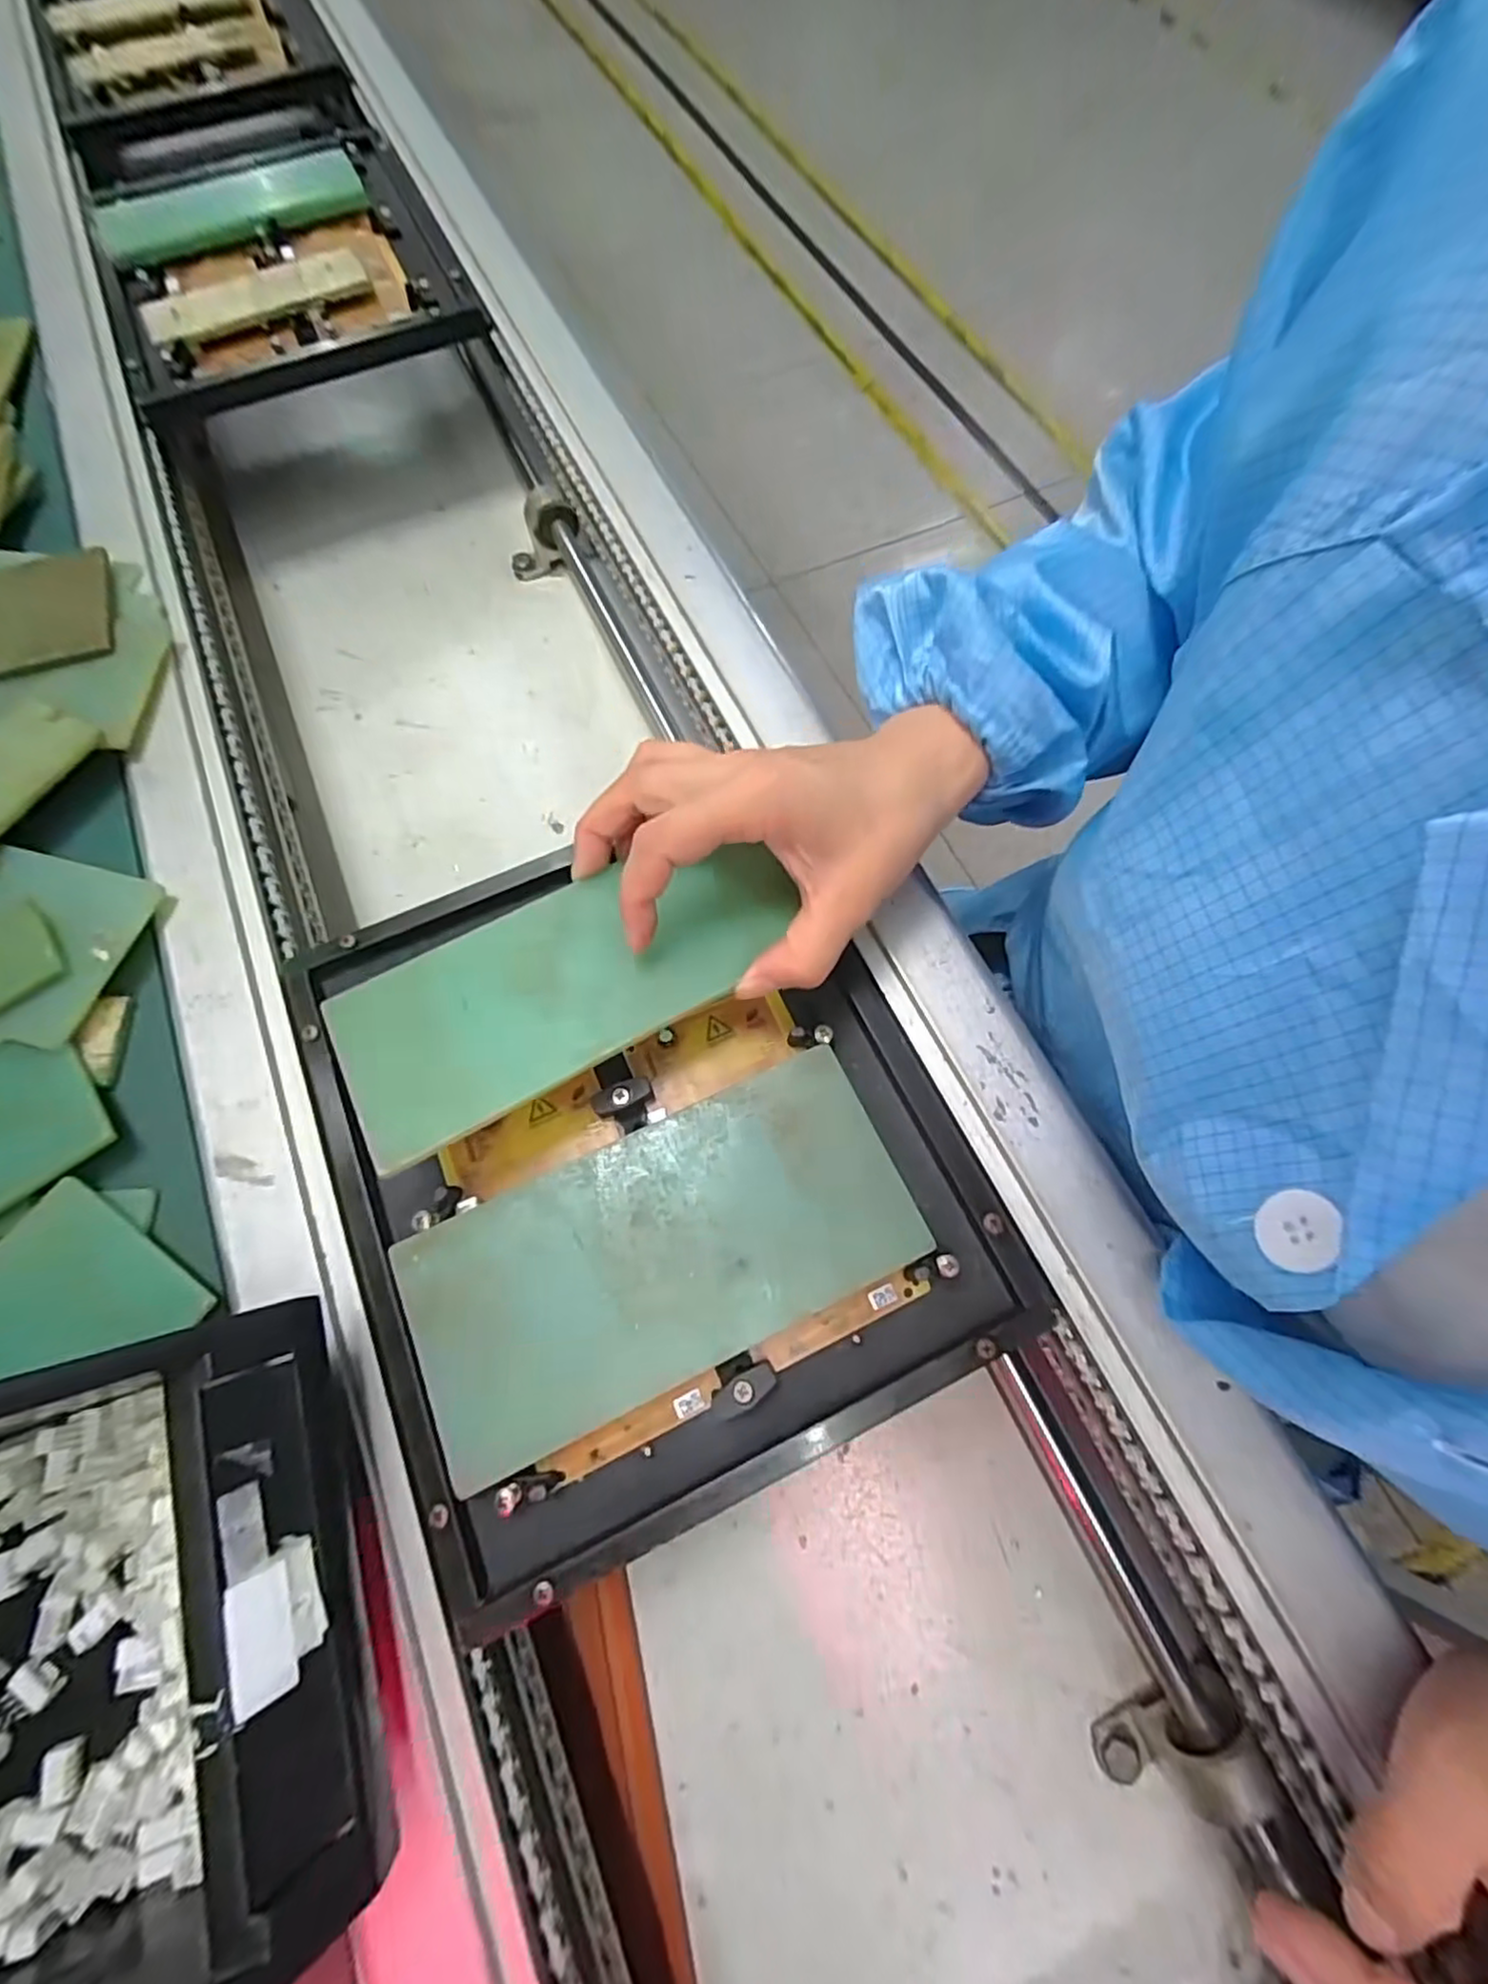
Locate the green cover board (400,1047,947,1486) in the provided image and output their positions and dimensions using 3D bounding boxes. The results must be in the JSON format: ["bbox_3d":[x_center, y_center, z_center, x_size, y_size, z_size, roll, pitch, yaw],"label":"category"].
[{"bbox_3d":[-0.031,0.096,0.267,0.185,0.010,0.092,-23,68,-10],"label":"green cover board"}]

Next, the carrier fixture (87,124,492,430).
[{"bbox_3d":[-0.343,-0.541,0.510,0.228,0.029,0.278,-25,73,-7],"label":"carrier fixture"}]

